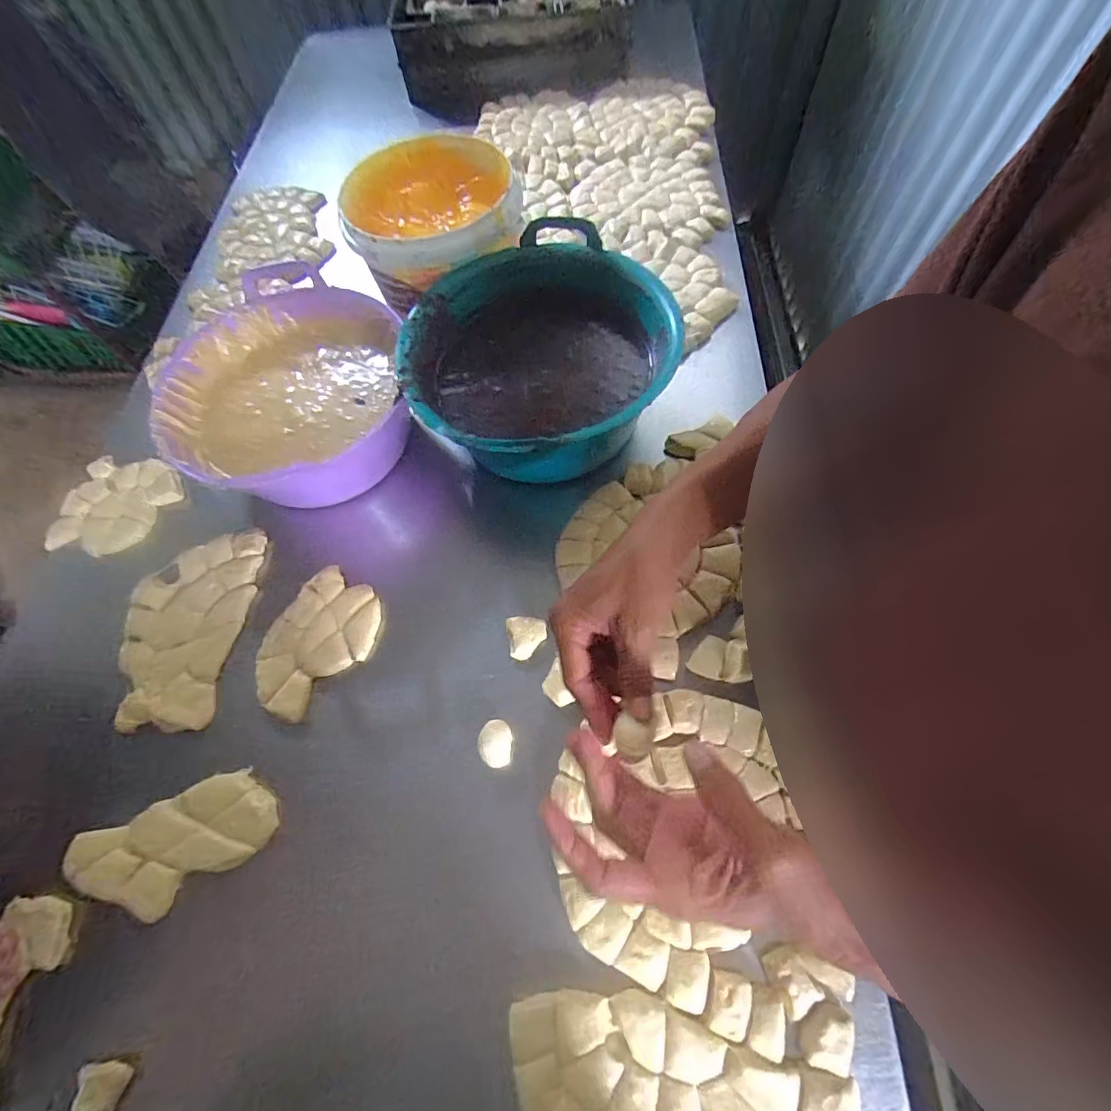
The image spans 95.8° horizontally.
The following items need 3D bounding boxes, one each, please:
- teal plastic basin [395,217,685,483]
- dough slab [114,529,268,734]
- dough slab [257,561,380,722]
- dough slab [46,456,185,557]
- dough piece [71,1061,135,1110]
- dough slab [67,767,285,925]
[{"bbox_3d":[-0.013,-0.229,0.589,0.285,0.110,0.294,-1,65,3],"label":"teal plastic basin"},{"bbox_3d":[-0.408,0.077,0.550,0.133,0.013,0.214,-3,65,2],"label":"dough slab"},{"bbox_3d":[-0.254,0.092,0.533,0.106,0.009,0.151,25,69,14],"label":"dough slab"},{"bbox_3d":[-0.552,-0.067,0.627,0.147,0.019,0.135,16,67,10],"label":"dough slab"},{"bbox_3d":[-0.361,0.430,0.393,0.029,0.020,0.051,7,66,7],"label":"dough piece"},{"bbox_3d":[-0.350,0.268,0.462,0.176,0.012,0.090,-23,66,-7],"label":"dough slab"}]

